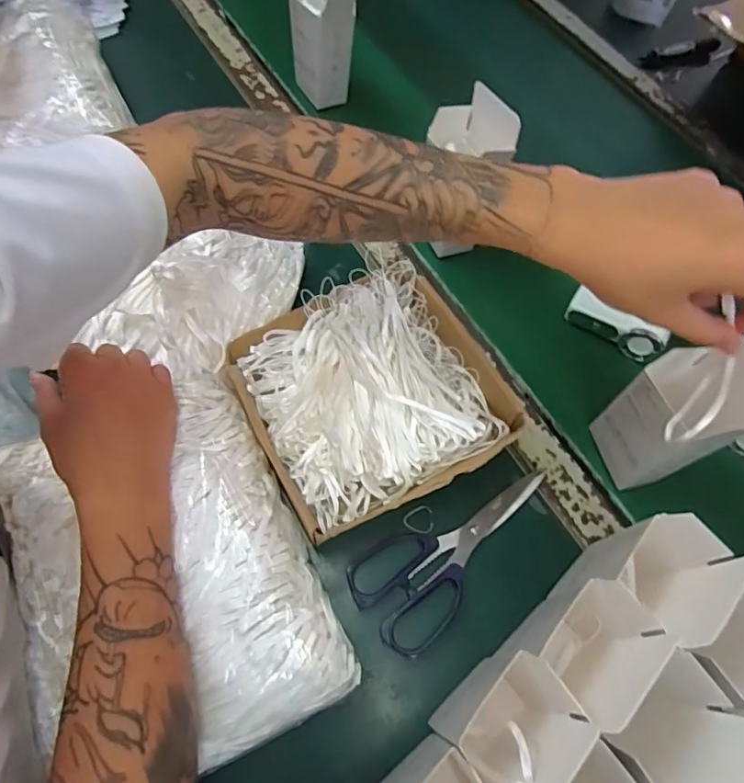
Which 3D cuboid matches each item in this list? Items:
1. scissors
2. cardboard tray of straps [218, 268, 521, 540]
[{"bbox_3d":[0.069,0.121,0.434,0.184,0.017,0.081,-37,72,-17],"label":"scissors"},{"bbox_3d":[-0.001,0.001,0.458,0.204,0.043,0.202,-31,70,-15],"label":"cardboard tray of straps"}]

